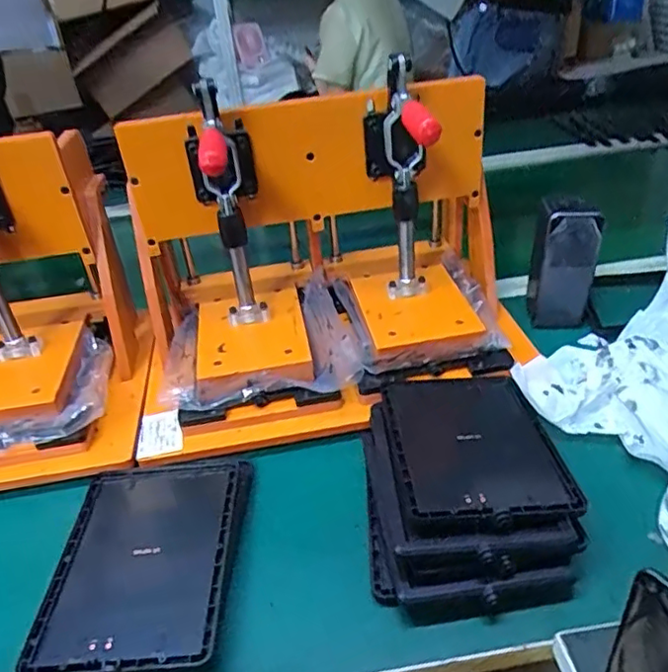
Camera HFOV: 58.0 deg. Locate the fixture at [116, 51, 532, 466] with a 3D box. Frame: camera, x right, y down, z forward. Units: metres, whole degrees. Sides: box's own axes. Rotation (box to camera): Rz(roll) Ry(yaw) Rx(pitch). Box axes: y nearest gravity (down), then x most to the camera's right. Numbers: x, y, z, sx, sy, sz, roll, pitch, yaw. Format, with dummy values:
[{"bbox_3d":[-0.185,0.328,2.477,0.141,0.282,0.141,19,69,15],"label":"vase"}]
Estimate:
[{"bbox_3d":[-0.021,-0.082,0.557,0.379,0.246,0.233,-15,35,-13],"label":"fixture"}]

